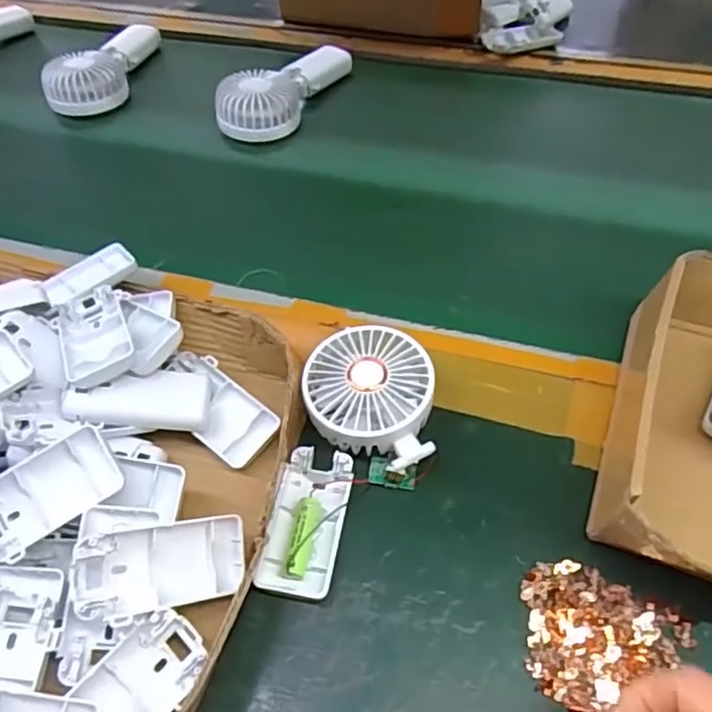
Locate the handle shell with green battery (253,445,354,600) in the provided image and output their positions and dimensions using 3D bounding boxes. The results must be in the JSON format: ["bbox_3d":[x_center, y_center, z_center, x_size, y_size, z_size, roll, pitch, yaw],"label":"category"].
[{"bbox_3d":[-0.032,0.106,0.401,0.048,0.018,0.096,5,54,9],"label":"handle shell with green battery"}]

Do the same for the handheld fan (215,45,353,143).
[{"bbox_3d":[-0.078,-0.302,0.695,0.078,0.049,0.181,25,59,22],"label":"handheld fan"}]

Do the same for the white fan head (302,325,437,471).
[{"bbox_3d":[0.009,0.030,0.432,0.087,0.043,0.097,1,53,6],"label":"white fan head"}]

